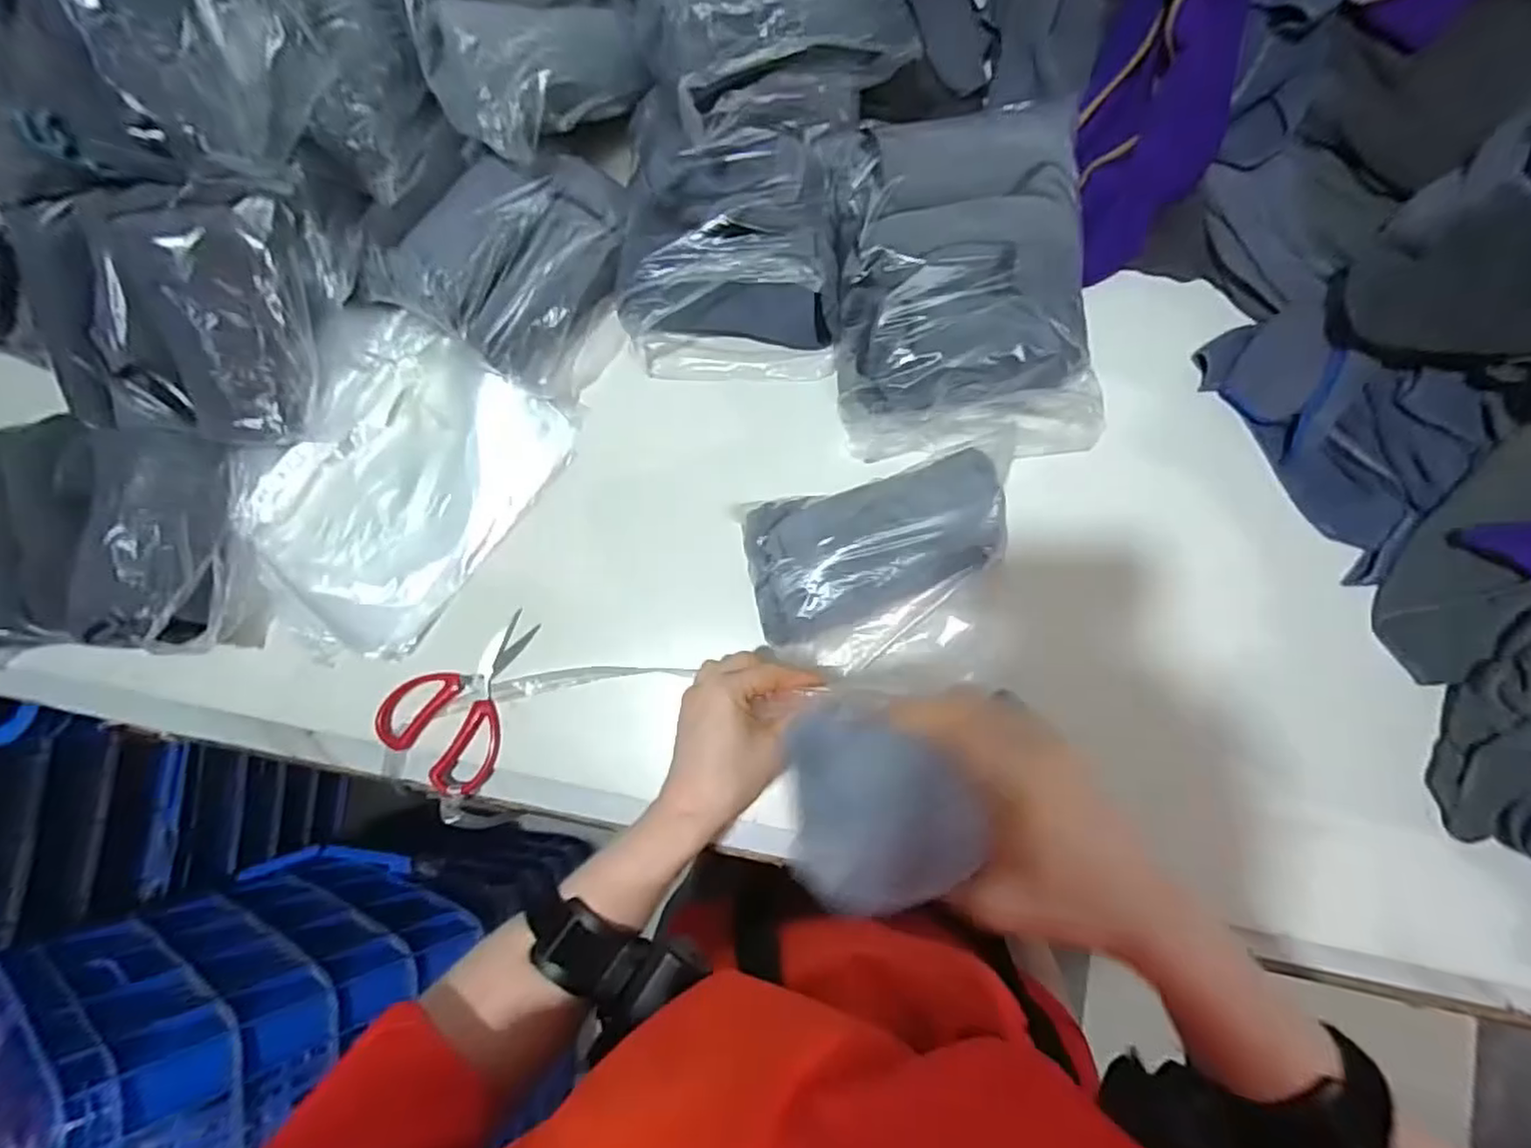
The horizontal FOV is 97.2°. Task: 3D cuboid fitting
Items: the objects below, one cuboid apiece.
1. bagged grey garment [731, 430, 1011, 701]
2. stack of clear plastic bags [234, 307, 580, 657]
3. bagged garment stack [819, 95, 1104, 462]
[{"bbox_3d":[0.087,-0.001,0.457,0.185,0.045,0.145,-12,82,4],"label":"bagged grey garment"},{"bbox_3d":[-0.300,-0.072,0.538,0.191,0.041,0.261,35,87,9],"label":"stack of clear plastic bags"},{"bbox_3d":[0.142,-0.205,0.488,0.188,0.079,0.231,-5,82,5],"label":"bagged garment stack"}]

